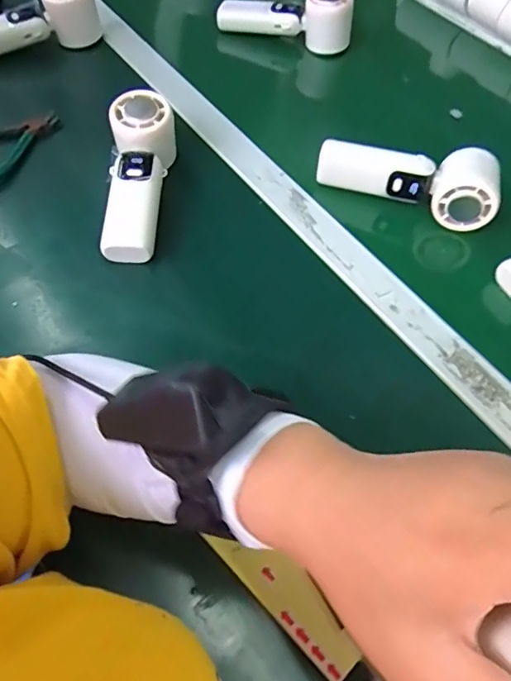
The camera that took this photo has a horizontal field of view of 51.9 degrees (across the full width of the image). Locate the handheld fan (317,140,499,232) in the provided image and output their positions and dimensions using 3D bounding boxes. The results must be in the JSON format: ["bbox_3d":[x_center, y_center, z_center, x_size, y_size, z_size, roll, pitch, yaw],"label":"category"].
[{"bbox_3d":[0.143,-0.154,0.496,0.163,0.049,0.051,16,57,7],"label":"handheld fan"}]

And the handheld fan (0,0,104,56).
[{"bbox_3d":[-0.263,-0.358,0.595,0.161,0.069,0.058,-37,66,-24],"label":"handheld fan"}]

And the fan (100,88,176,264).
[{"bbox_3d":[-0.104,-0.144,0.473,0.056,0.047,0.168,3,70,-2],"label":"fan"}]

